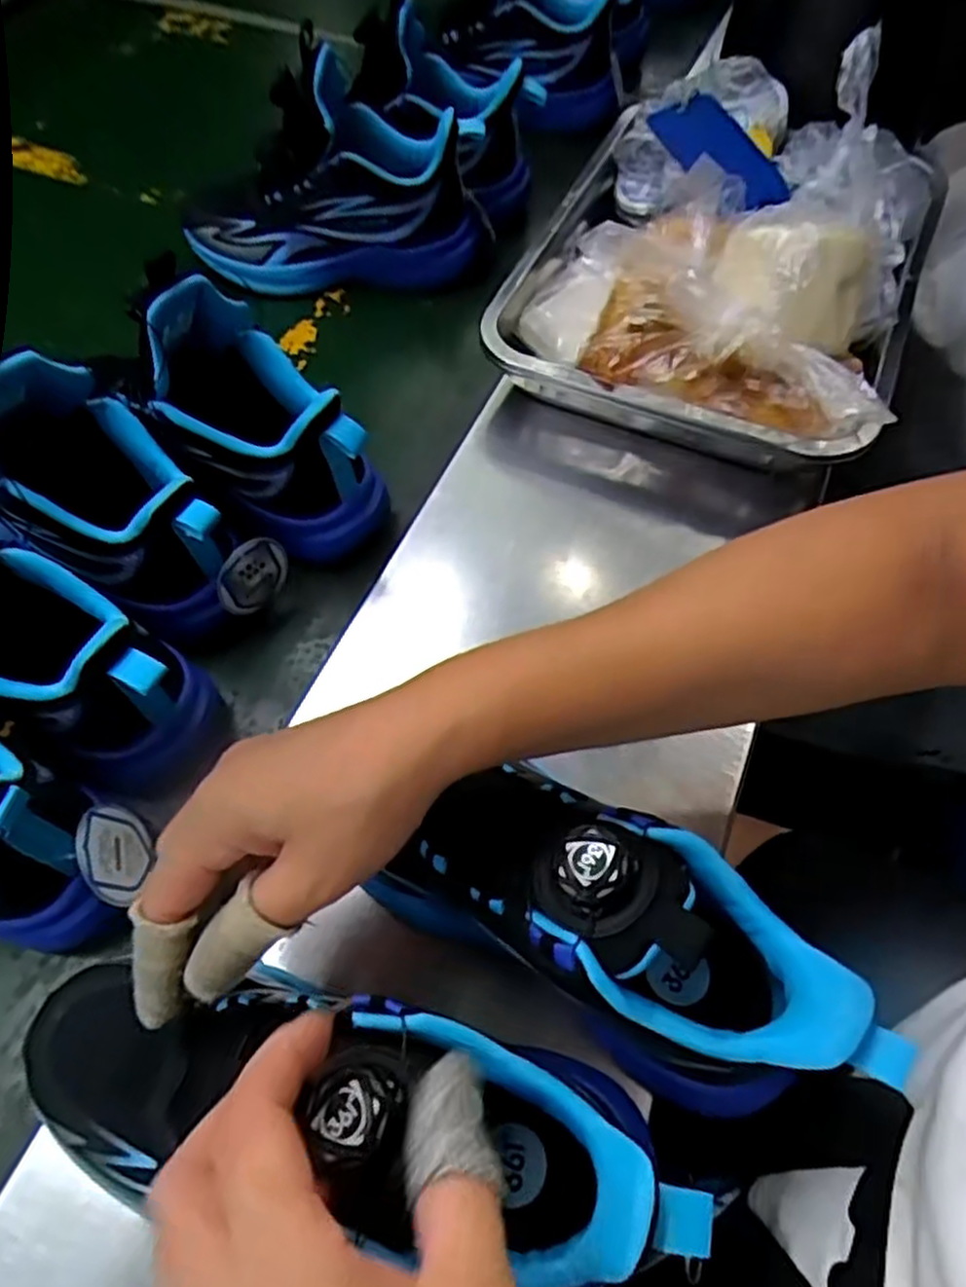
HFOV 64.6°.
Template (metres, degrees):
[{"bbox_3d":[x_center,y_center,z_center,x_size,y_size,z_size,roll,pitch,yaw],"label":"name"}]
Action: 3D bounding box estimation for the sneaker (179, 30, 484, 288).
[{"bbox_3d":[-0.122,-0.349,0.576,0.230,0.117,0.096,0,60,1],"label":"sneaker"}]

